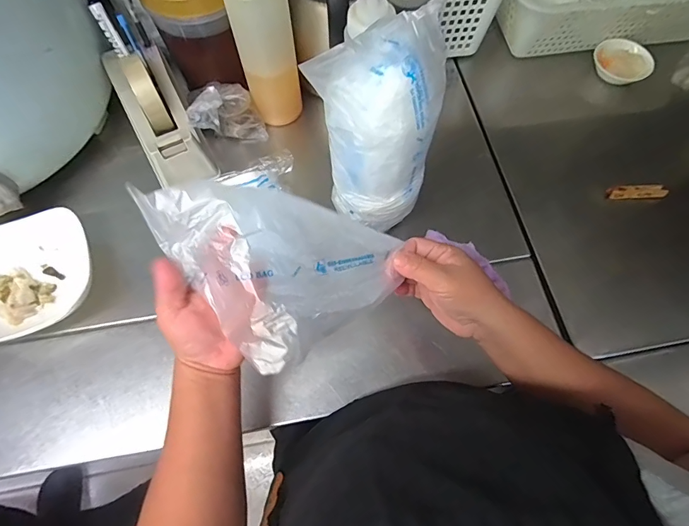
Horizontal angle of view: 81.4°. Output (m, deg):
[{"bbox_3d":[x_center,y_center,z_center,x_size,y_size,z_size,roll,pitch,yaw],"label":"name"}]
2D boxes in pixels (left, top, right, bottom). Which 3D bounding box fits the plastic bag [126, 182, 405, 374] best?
[{"bbox_3d":[-0.046,-0.012,0.323,0.153,0.040,0.150,-33,99,-26],"label":"plastic bag"}]

